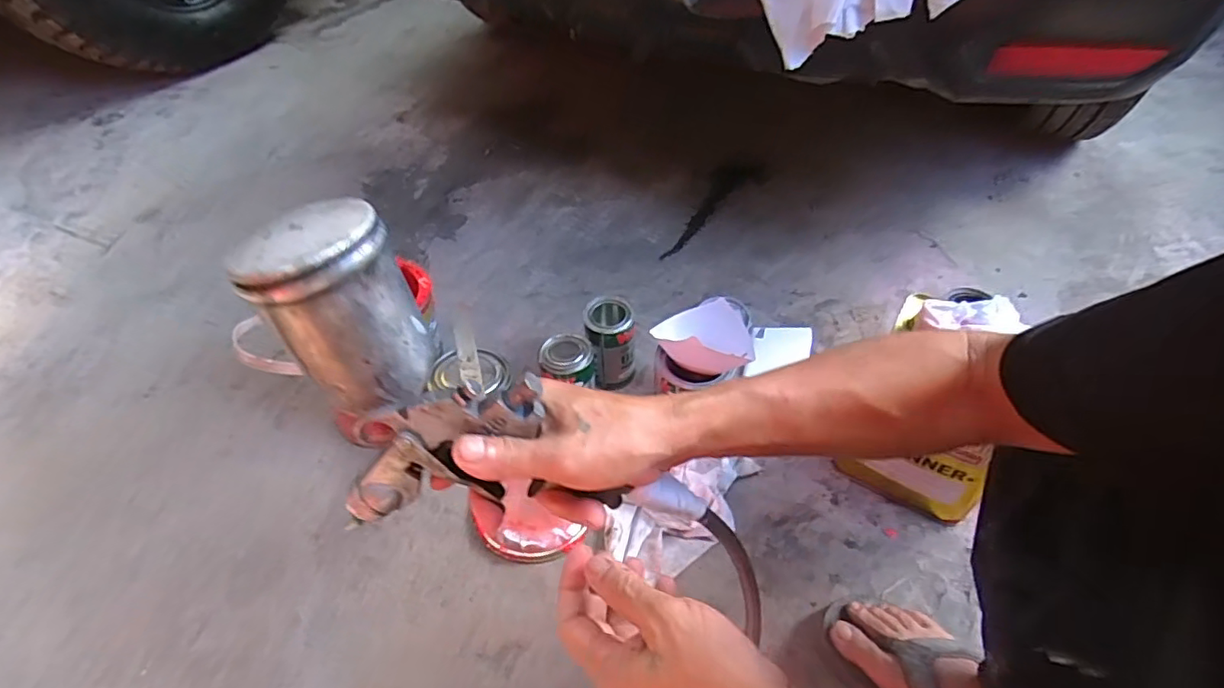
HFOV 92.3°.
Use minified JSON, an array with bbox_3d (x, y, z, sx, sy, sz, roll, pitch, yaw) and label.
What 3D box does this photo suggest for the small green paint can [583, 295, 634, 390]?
[{"bbox_3d":[-0.003,0.004,0.903,0.071,0.155,0.071,0,51,0],"label":"small green paint can"}]

